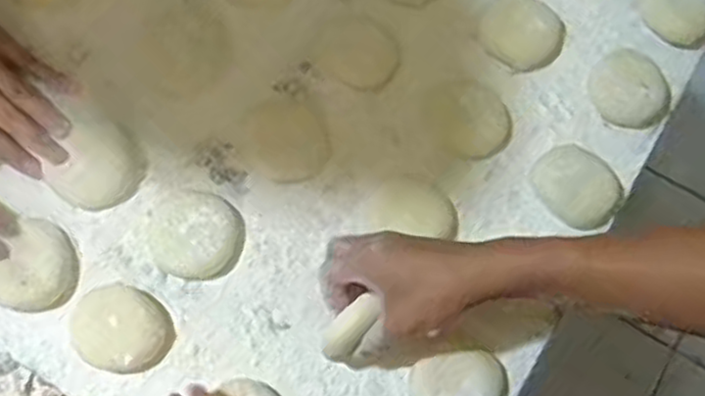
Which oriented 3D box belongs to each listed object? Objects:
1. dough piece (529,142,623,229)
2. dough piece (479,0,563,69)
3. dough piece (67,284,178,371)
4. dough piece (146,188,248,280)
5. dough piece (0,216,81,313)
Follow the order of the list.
[{"bbox_3d":[0.182,-0.010,0.597,0.063,0.020,0.070,-39,78,-12],"label":"dough piece"},{"bbox_3d":[0.145,-0.145,0.631,0.068,0.019,0.068,1,73,-2],"label":"dough piece"},{"bbox_3d":[-0.168,0.097,0.544,0.068,0.033,0.060,39,76,9],"label":"dough piece"},{"bbox_3d":[-0.121,0.027,0.570,0.073,0.023,0.067,1,73,-2],"label":"dough piece"},{"bbox_3d":[-0.238,0.054,0.558,0.060,0.023,0.068,34,75,8],"label":"dough piece"}]

